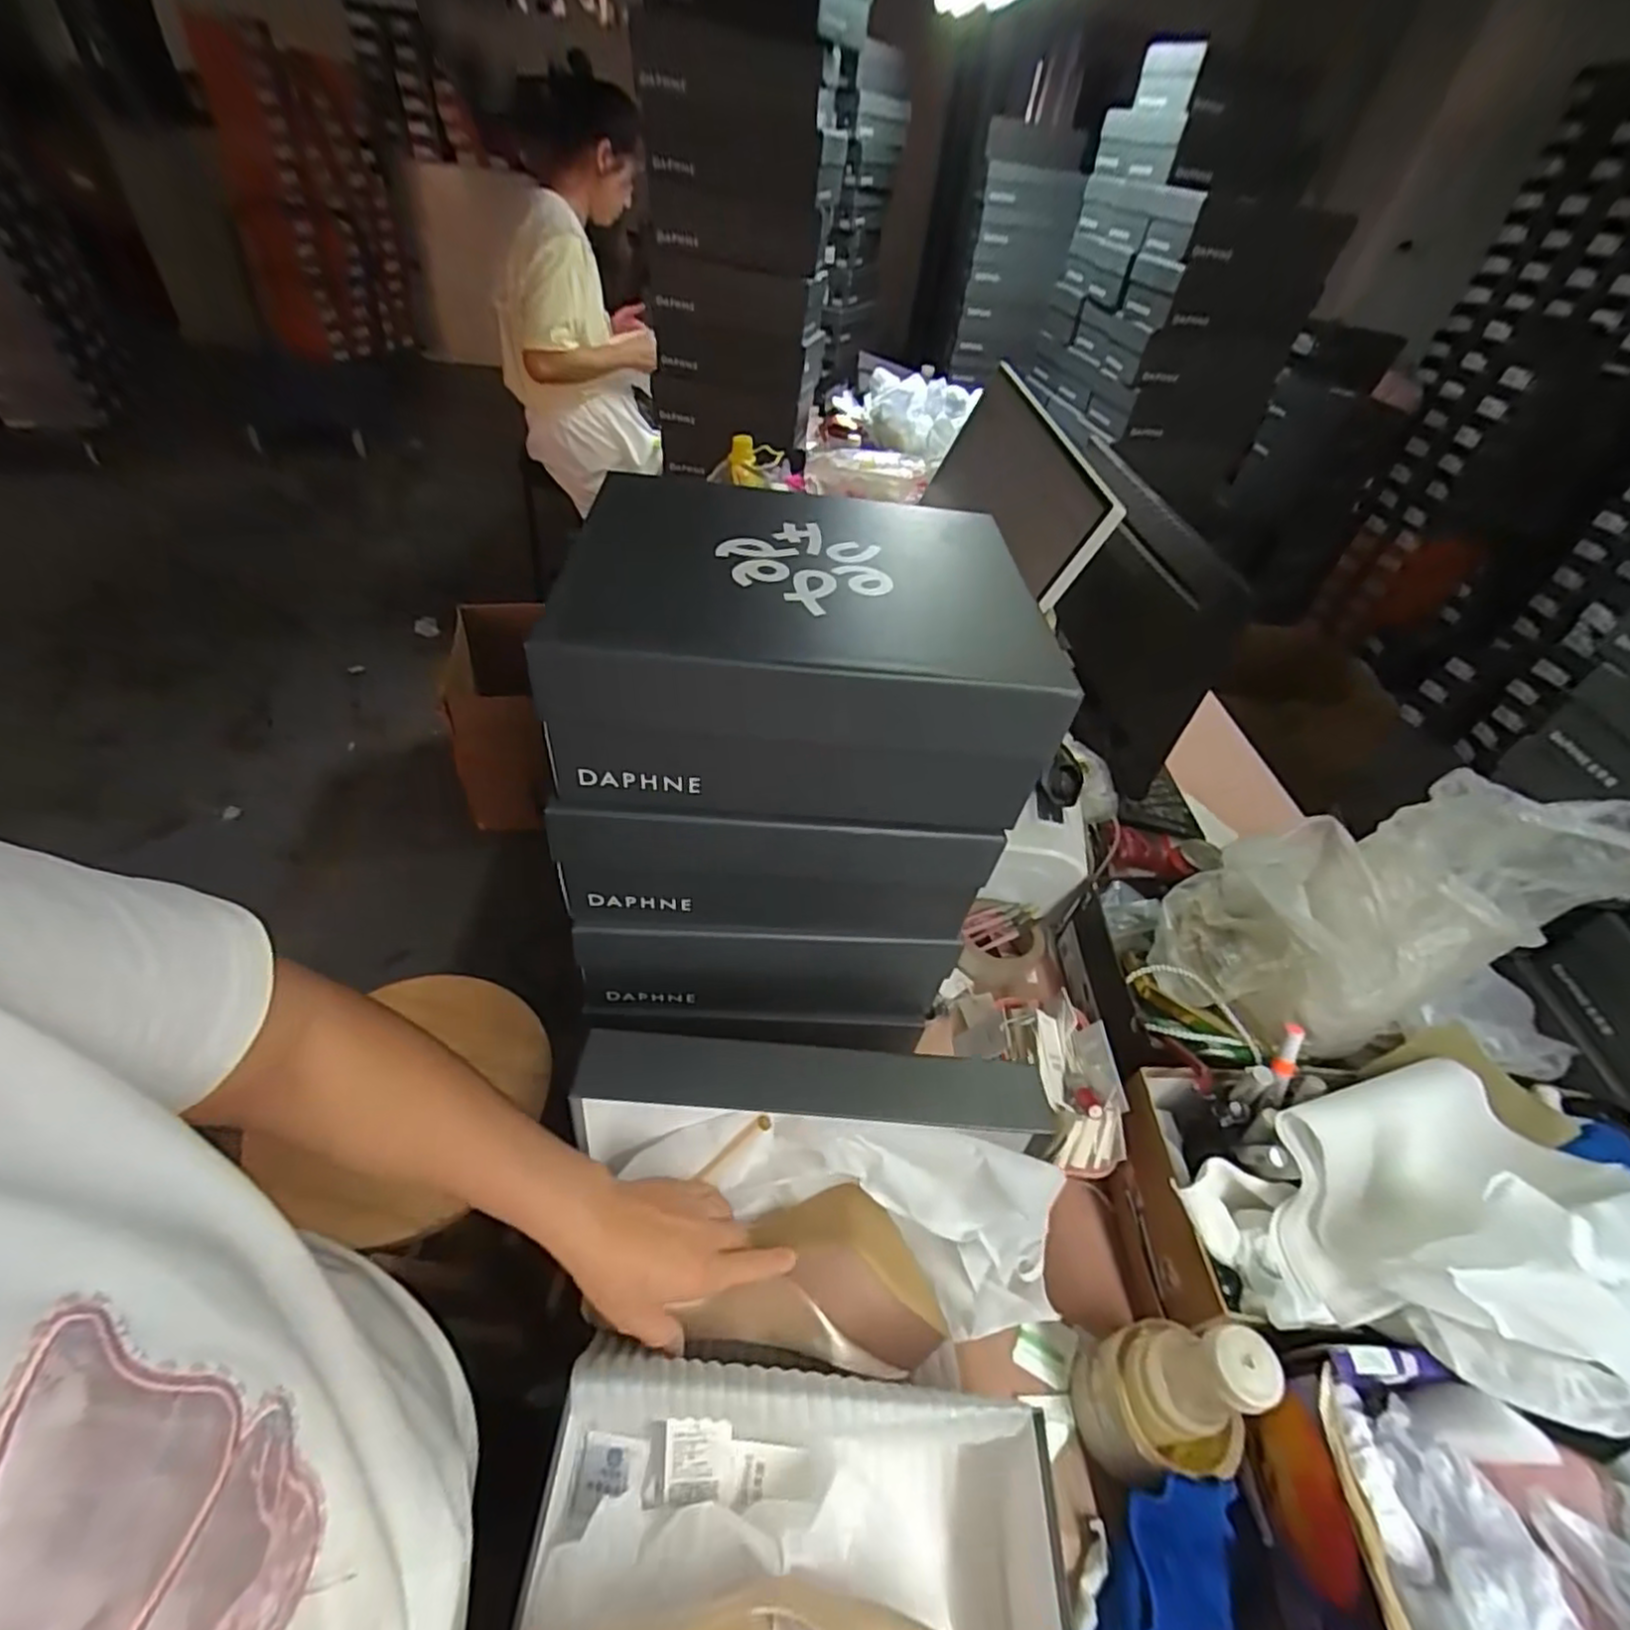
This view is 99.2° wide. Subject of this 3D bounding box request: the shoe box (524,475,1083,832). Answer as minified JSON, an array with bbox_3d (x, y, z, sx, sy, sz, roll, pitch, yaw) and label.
[{"bbox_3d":[-0.010,-0.119,0.472,0.302,0.136,0.212,2,45,-5],"label":"shoe box"}]

